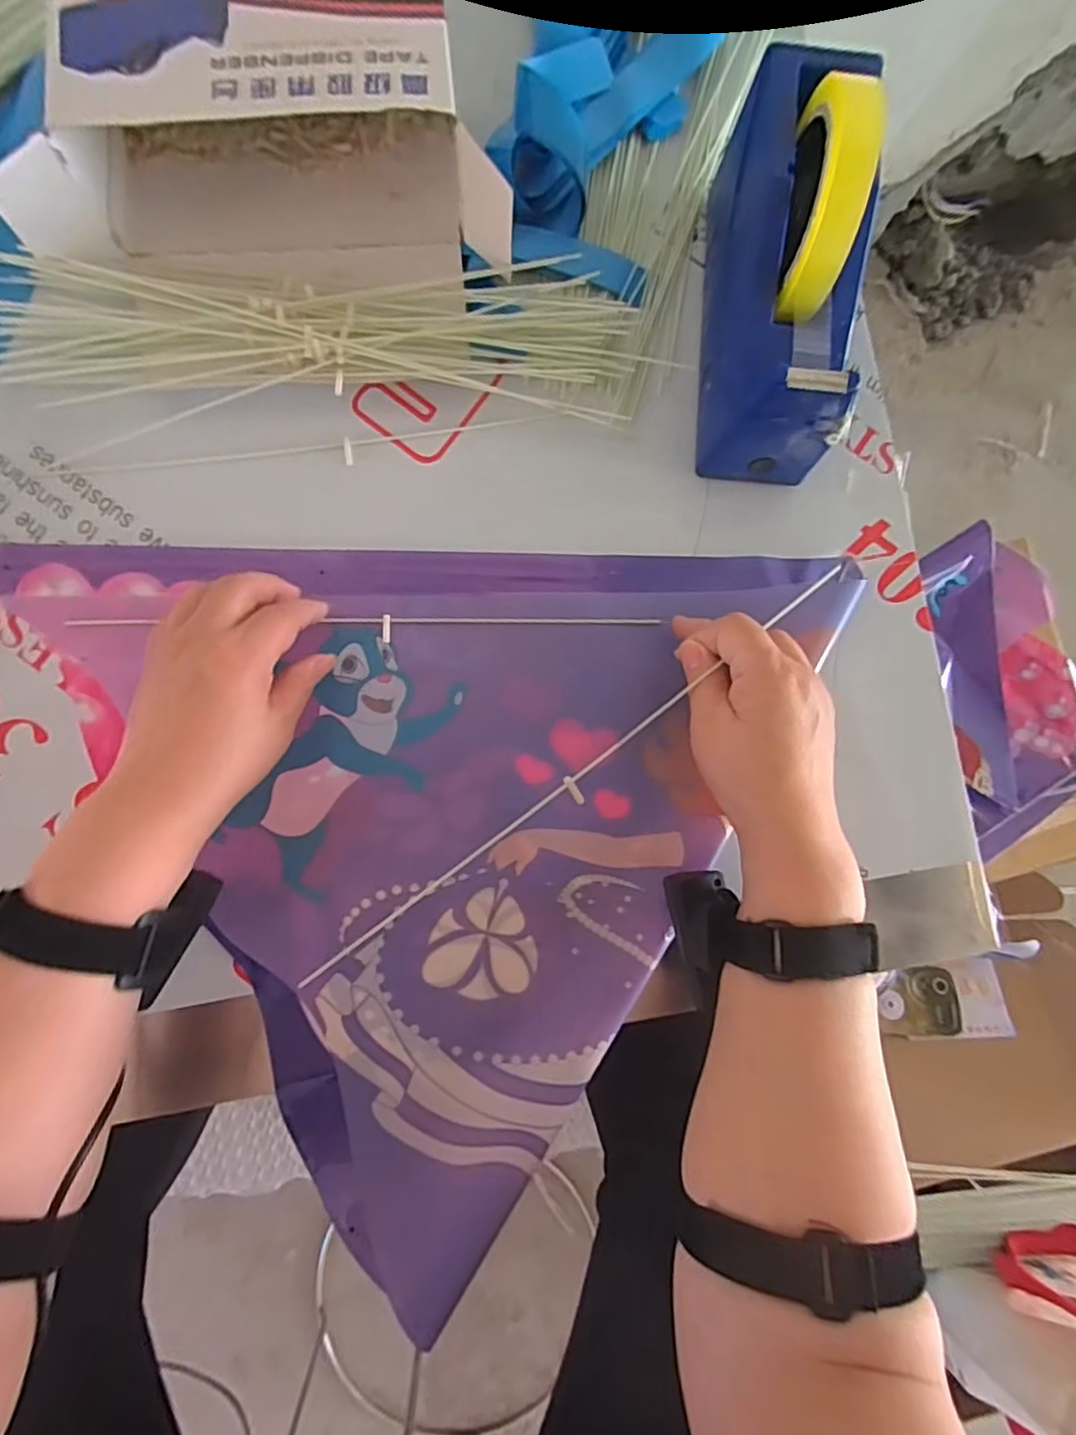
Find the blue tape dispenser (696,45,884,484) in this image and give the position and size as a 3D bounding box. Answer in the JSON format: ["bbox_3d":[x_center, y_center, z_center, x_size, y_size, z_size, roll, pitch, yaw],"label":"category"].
[{"bbox_3d":[0.144,-0.257,0.362,0.069,0.132,0.199,2,85,-4],"label":"blue tape dispenser"}]

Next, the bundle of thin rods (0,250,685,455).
[{"bbox_3d":[-0.131,-0.230,0.391,0.395,0.029,0.098,-1,85,-4],"label":"bundle of thin rods"}]

